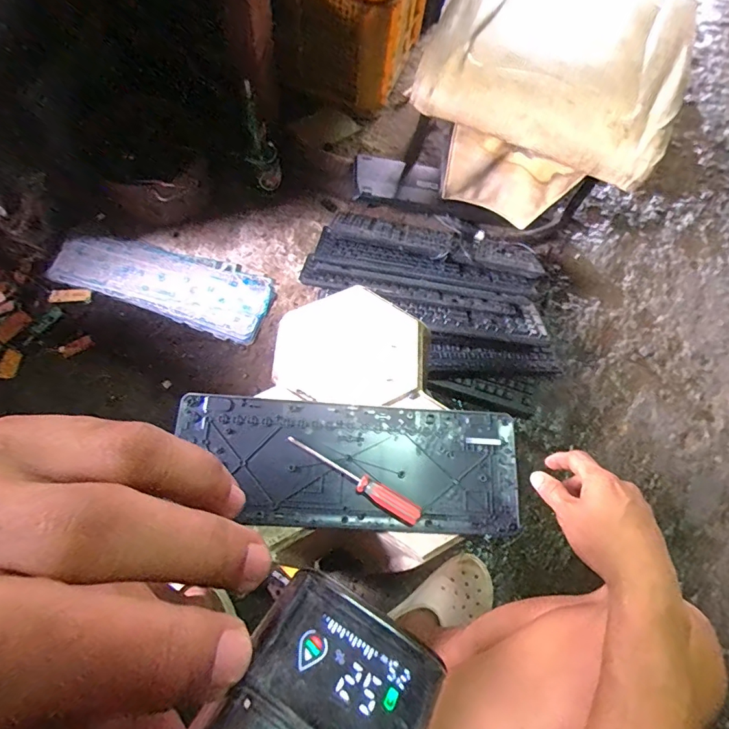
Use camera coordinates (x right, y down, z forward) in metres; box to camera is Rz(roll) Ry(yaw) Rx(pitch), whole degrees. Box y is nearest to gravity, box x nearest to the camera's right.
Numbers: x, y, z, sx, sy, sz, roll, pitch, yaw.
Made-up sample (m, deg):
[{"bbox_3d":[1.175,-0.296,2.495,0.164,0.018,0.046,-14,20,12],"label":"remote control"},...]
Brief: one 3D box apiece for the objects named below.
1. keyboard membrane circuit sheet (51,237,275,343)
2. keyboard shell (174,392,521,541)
[{"bbox_3d":[-0.393,-0.166,0.904,0.395,0.028,0.142,18,75,-2],"label":"keyboard membrane circuit sheet"},{"bbox_3d":[-0.019,0.128,0.590,0.436,0.016,0.170,8,69,-1],"label":"keyboard shell"}]

